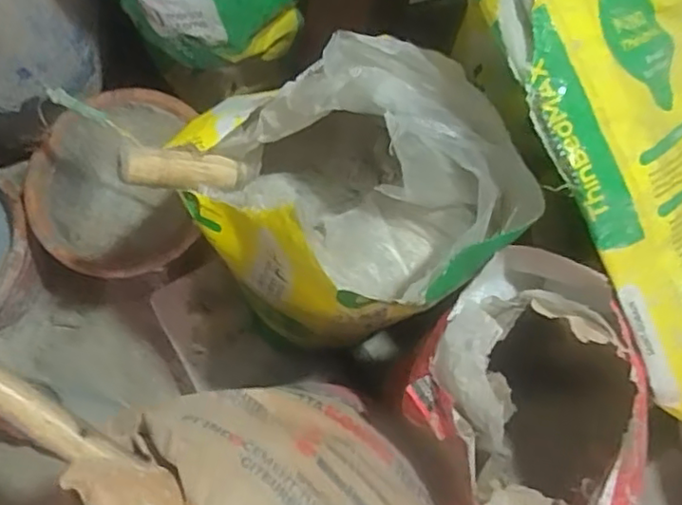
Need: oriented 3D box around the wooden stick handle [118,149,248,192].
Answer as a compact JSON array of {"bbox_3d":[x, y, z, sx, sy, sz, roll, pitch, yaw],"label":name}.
[{"bbox_3d":[-0.141,-0.074,0.589,0.117,0.024,0.027,0,73,-33],"label":"wooden stick handle"}]

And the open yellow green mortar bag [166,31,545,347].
[{"bbox_3d":[0.004,-0.056,0.611,0.270,0.244,0.257,-28,77,-6],"label":"open yellow green mortar bag"}]

